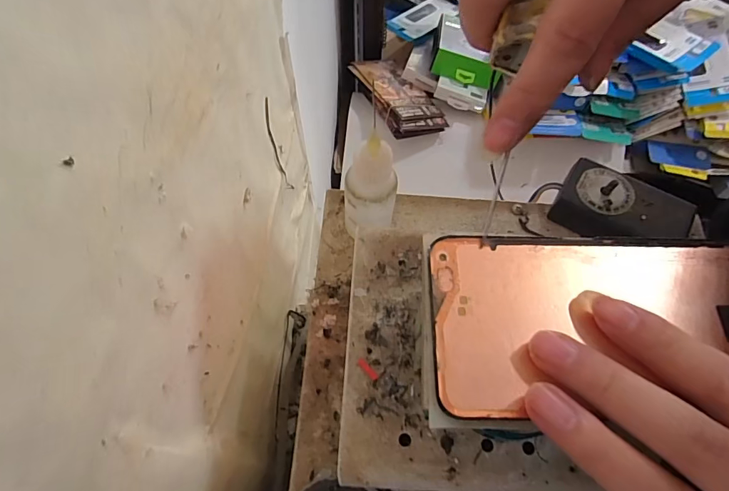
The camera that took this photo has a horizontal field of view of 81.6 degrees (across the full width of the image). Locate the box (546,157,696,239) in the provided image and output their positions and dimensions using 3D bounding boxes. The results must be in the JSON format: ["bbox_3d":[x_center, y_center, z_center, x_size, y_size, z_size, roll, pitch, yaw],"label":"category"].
[{"bbox_3d":[0.194,-0.028,0.325,0.087,0.035,0.049,26,66,12],"label":"box"}]

